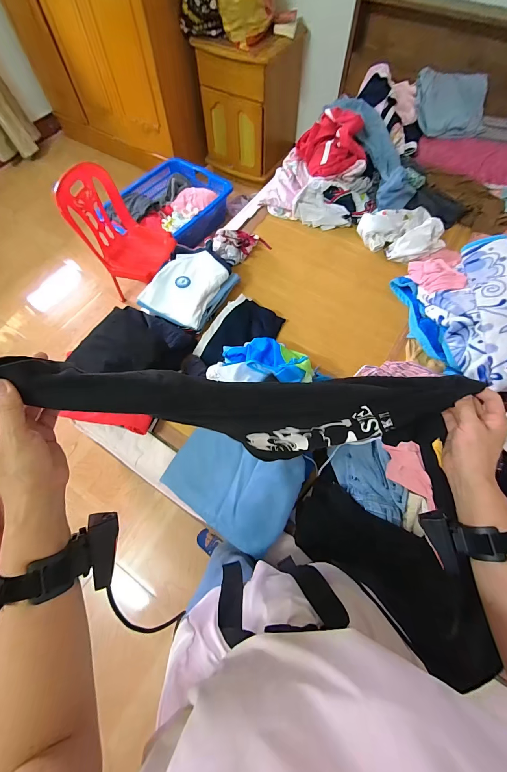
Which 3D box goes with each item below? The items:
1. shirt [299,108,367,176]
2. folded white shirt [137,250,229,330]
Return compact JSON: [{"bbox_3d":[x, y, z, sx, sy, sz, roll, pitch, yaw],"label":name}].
[{"bbox_3d":[0.302,-0.943,1.169,0.249,0.105,0.284,11,66,5],"label":"shirt"},{"bbox_3d":[-0.212,-0.321,0.962,0.205,0.057,0.240,25,68,12],"label":"folded white shirt"}]

